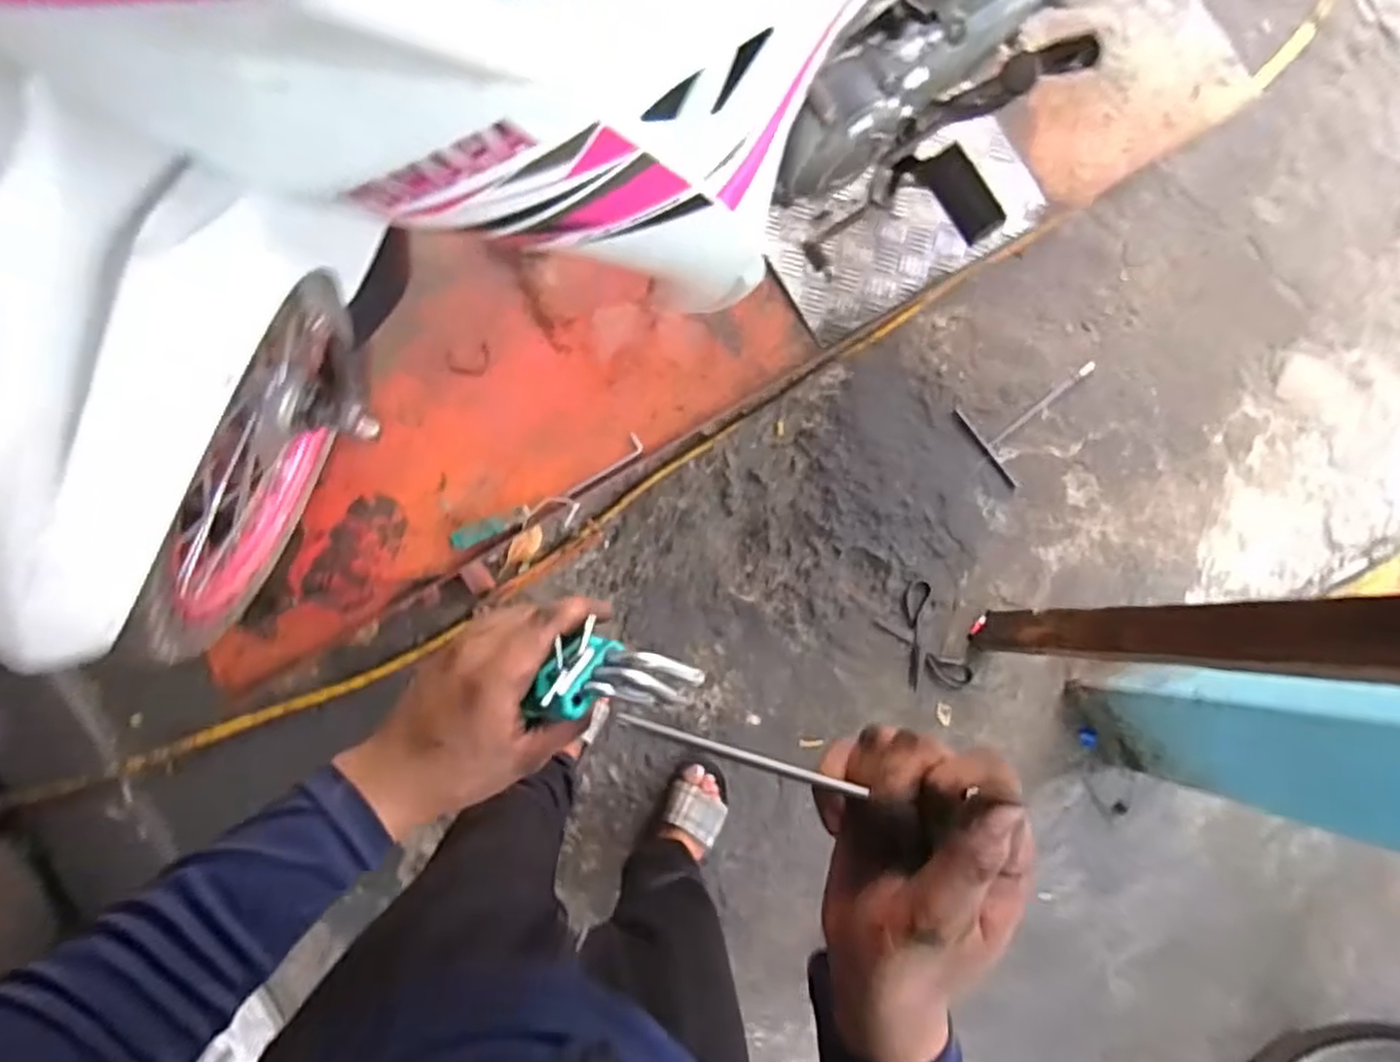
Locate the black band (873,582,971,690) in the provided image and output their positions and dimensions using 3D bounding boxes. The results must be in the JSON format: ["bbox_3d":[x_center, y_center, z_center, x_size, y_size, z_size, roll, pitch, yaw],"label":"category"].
[{"bbox_3d":[0.427,0.216,1.381,0.128,0.021,0.215,-26,87,-5],"label":"black band"}]

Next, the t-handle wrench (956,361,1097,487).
[{"bbox_3d":[0.677,-0.243,1.434,0.291,0.016,0.183,-36,87,-6],"label":"t-handle wrench"}]

